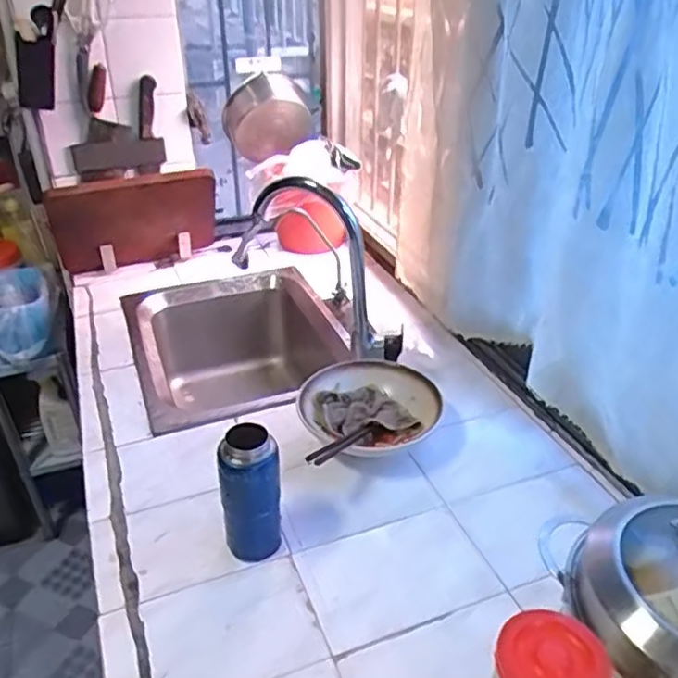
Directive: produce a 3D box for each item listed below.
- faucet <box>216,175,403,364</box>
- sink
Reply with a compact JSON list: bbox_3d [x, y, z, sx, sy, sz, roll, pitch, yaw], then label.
[{"bbox_3d":[-0.039,-0.113,1.051,0.315,0.286,0.097,12,34,19],"label":"faucet"},{"bbox_3d":[-0.176,0.065,1.242,0.386,0.216,0.445,-12,34,-19],"label":"sink"}]

